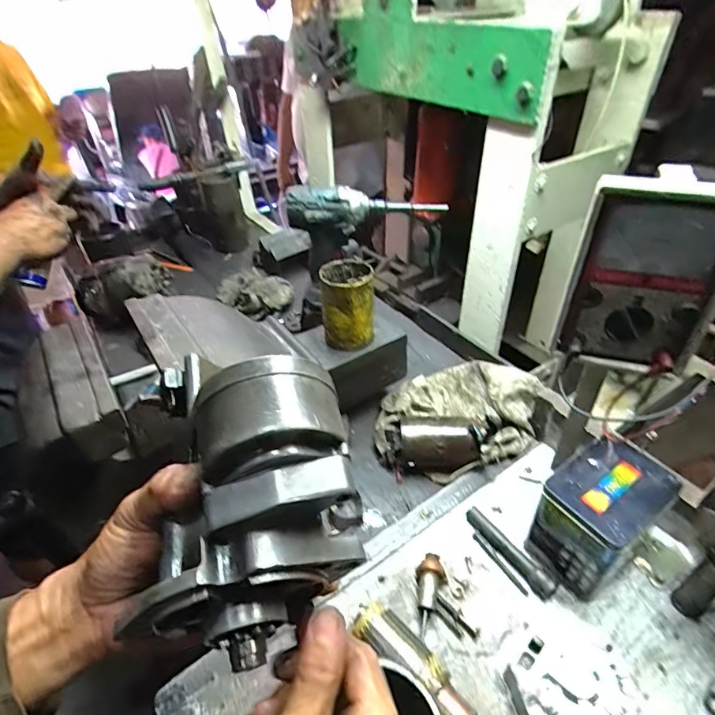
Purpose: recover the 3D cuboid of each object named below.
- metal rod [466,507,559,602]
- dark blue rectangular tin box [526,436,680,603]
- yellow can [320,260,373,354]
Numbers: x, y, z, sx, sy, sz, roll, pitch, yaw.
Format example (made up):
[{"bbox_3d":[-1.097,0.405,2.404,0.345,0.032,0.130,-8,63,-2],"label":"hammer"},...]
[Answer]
[{"bbox_3d":[0.181,0.229,0.542,0.020,0.022,0.124,-24,43,-23],"label":"metal rod"},{"bbox_3d":[0.272,0.182,0.516,0.126,0.126,0.087,-26,44,-24],"label":"dark blue rectangular tin box"},{"bbox_3d":[-0.013,-0.075,0.665,0.073,0.108,0.078,-1,40,1],"label":"yellow can"}]

